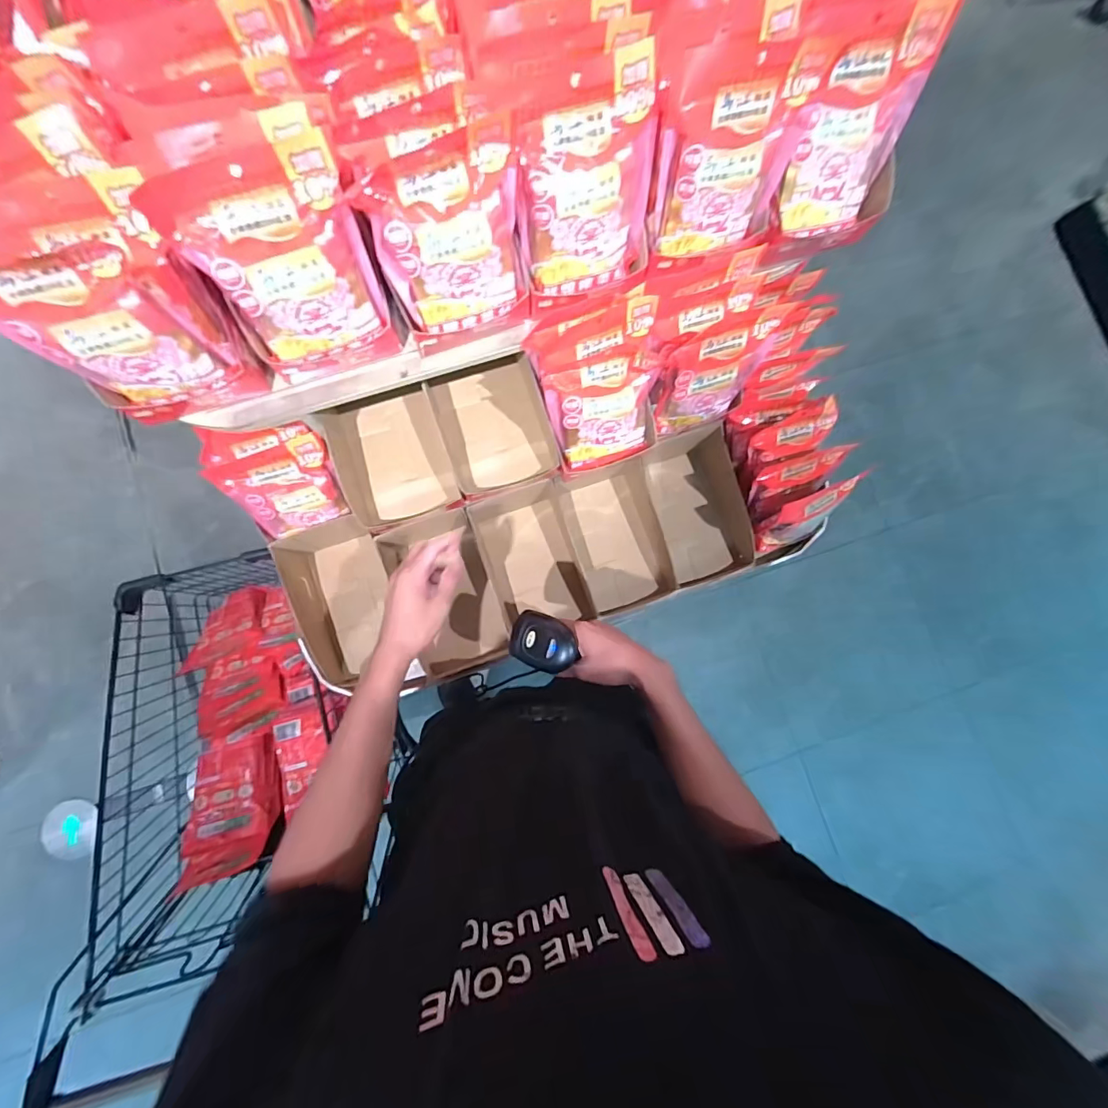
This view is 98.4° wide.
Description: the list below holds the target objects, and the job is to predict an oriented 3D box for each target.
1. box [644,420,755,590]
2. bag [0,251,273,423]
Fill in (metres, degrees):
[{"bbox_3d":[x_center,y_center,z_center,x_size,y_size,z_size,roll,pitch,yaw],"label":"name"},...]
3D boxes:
[{"bbox_3d":[0.264,-0.090,0.873,0.135,0.112,0.271,-13,84,-4],"label":"box"},{"bbox_3d":[-0.427,-0.214,0.486,0.154,0.195,0.074,-27,86,-6],"label":"bag"}]

